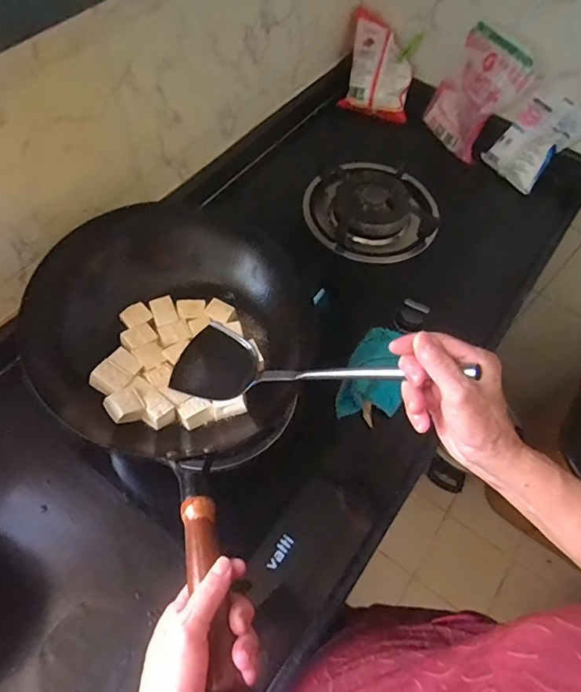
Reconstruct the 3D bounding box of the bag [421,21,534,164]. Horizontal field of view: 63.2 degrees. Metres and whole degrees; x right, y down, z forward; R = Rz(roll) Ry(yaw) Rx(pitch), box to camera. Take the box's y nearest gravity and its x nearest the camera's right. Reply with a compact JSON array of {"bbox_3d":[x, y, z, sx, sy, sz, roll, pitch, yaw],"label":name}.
[{"bbox_3d":[0.360,-0.490,0.922,0.047,0.196,0.154,-12,59,-36],"label":"bag"}]

